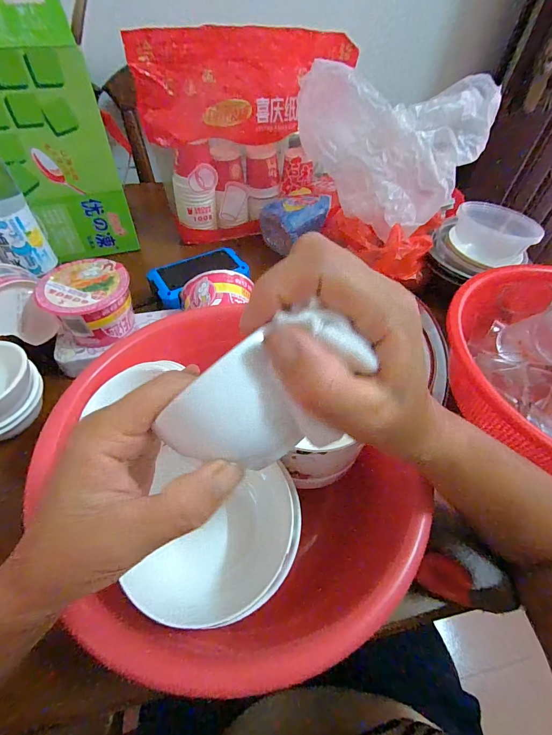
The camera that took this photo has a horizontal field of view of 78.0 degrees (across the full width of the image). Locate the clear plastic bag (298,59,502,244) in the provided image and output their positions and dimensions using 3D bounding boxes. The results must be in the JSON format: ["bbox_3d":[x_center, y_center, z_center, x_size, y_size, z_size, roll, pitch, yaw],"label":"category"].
[{"bbox_3d":[0.180,-0.333,0.498,0.218,0.139,0.236,35,59,21],"label":"clear plastic bag"}]

